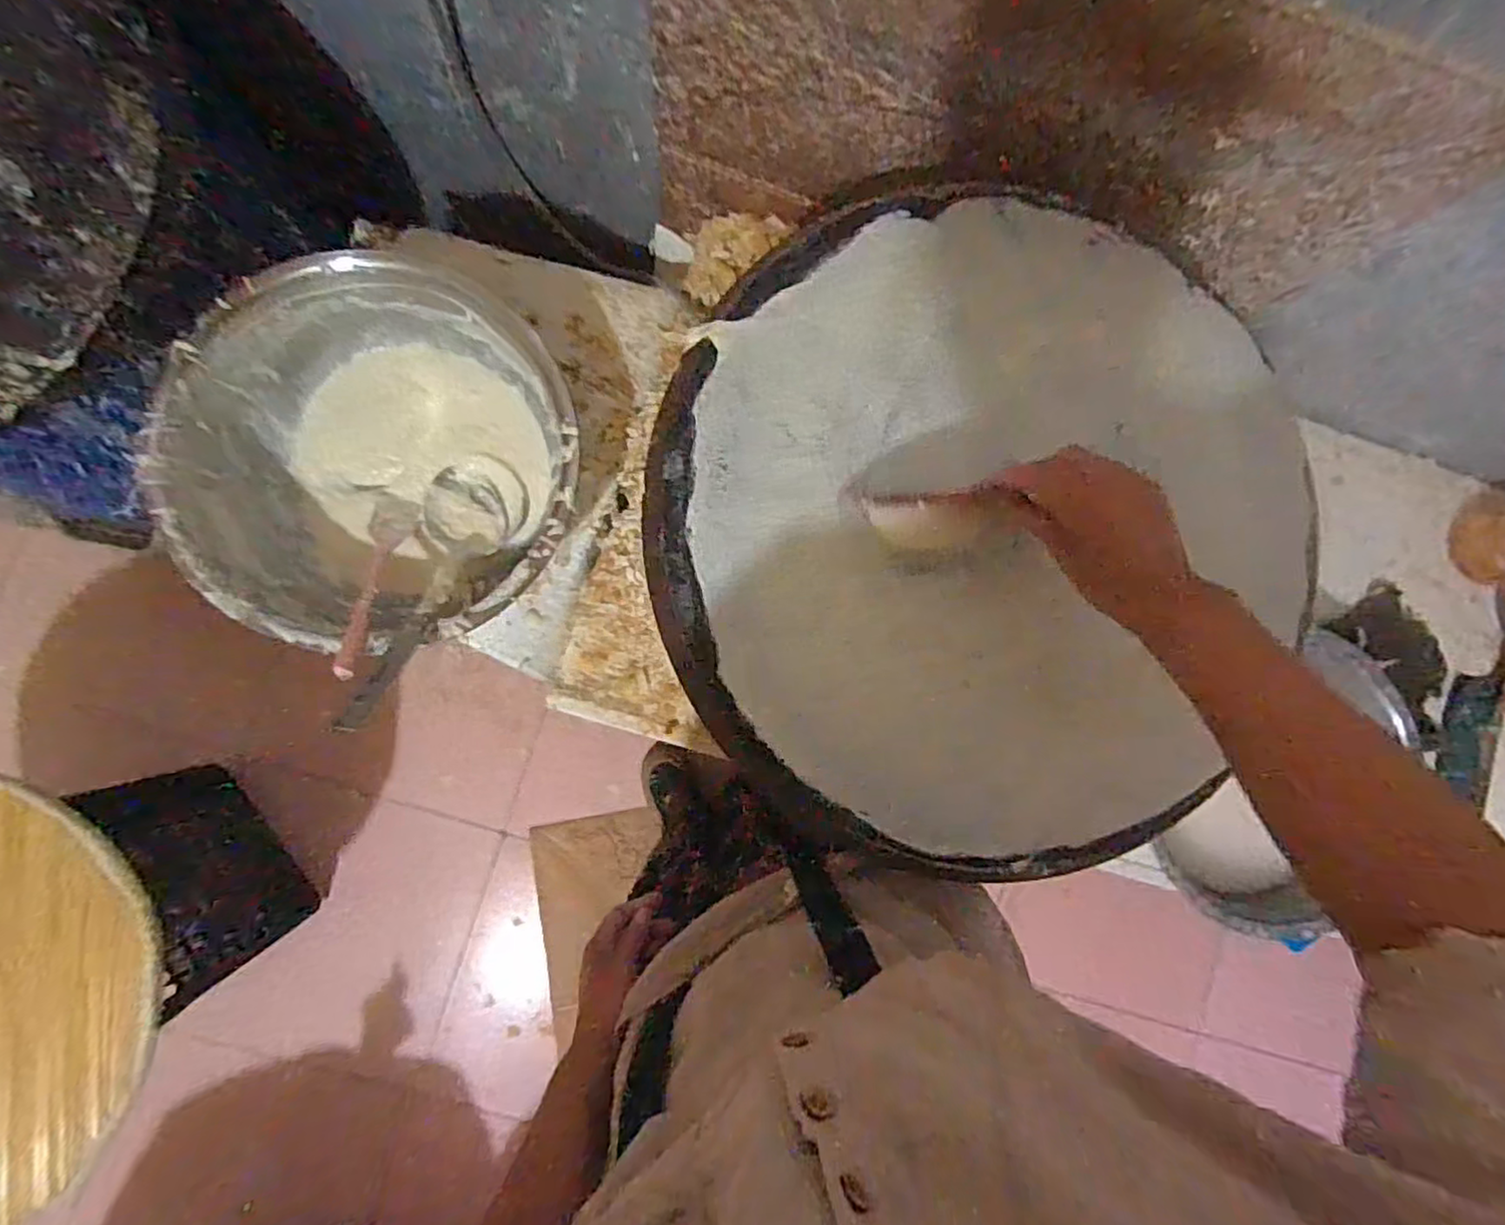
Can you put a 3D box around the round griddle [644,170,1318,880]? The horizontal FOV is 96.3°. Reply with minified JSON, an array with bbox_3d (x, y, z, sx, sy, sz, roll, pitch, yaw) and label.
[{"bbox_3d":[0.177,-0.077,0.528,0.494,0.032,0.520,0,87,-6],"label":"round griddle"}]

